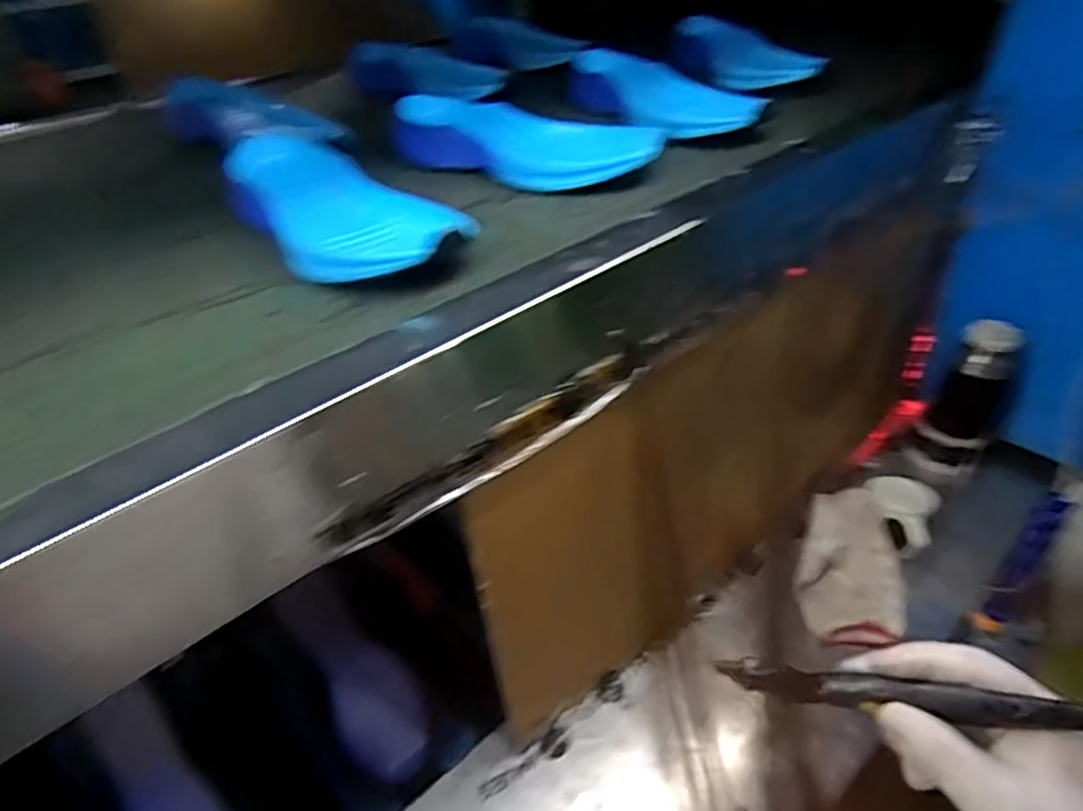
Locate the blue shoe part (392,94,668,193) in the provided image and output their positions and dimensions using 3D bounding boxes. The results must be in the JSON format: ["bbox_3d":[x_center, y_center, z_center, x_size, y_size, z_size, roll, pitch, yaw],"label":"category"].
[{"bbox_3d":[-0.020,-0.221,0.565,0.238,0.047,0.087,19,43,26],"label":"blue shoe part"}]

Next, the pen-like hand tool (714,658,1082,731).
[{"bbox_3d":[0.162,0.130,0.300,0.161,0.010,0.014,-3,36,24],"label":"pen-like hand tool"}]

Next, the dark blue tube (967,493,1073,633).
[{"bbox_3d":[0.457,0.154,0.641,0.026,0.155,0.018,29,26,35],"label":"dark blue tube"}]

